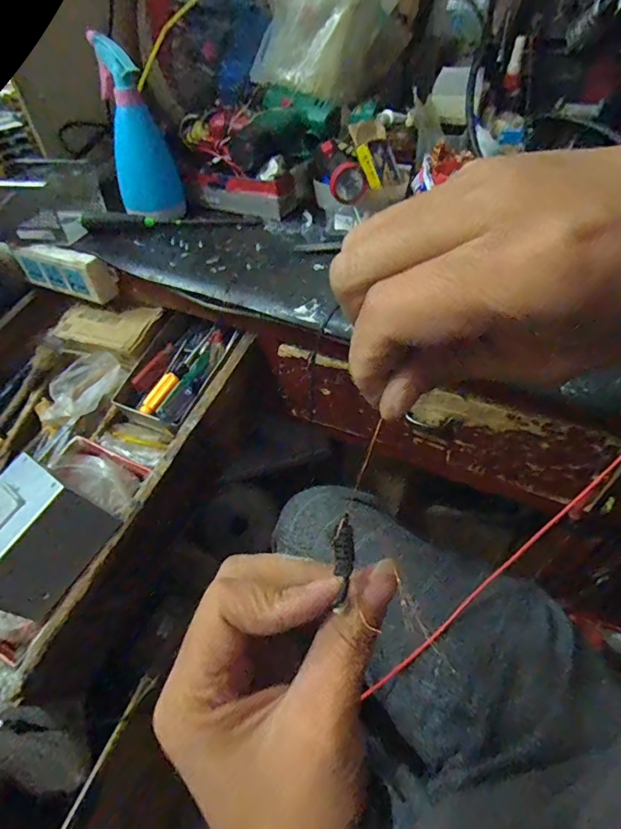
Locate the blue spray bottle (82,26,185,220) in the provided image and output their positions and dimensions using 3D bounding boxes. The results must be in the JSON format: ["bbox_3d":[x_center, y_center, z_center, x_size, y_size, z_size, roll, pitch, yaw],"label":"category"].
[{"bbox_3d":[-0.225,-0.361,0.574,0.083,0.189,0.100,-16,49,-12],"label":"blue spray bottle"}]

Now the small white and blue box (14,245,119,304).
[{"bbox_3d":[-0.328,-0.191,0.583,0.147,0.056,0.026,16,50,16],"label":"small white and blue box"}]

